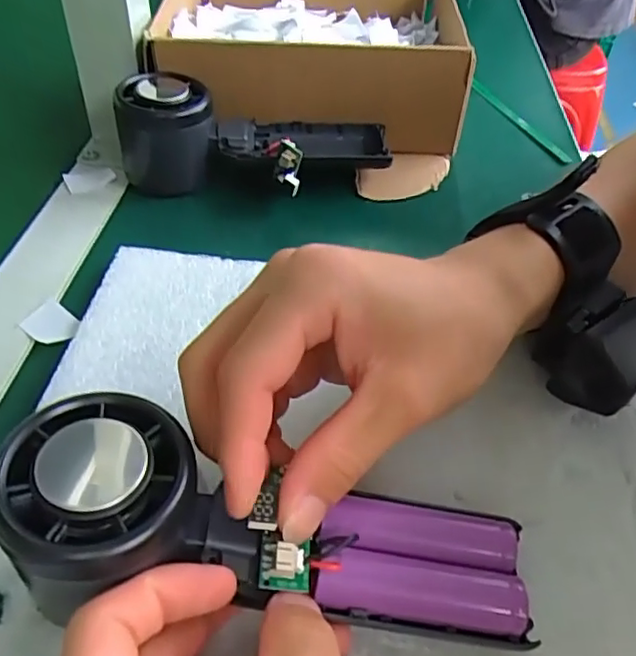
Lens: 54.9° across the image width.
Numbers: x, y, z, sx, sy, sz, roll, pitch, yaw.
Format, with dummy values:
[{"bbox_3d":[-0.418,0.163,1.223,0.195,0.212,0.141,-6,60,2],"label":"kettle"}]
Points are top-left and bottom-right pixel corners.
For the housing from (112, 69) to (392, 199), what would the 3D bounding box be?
[{"bbox_3d":[-0.038,-0.114,0.372,0.162,0.057,0.063,3,45,-1],"label":"housing"}]

